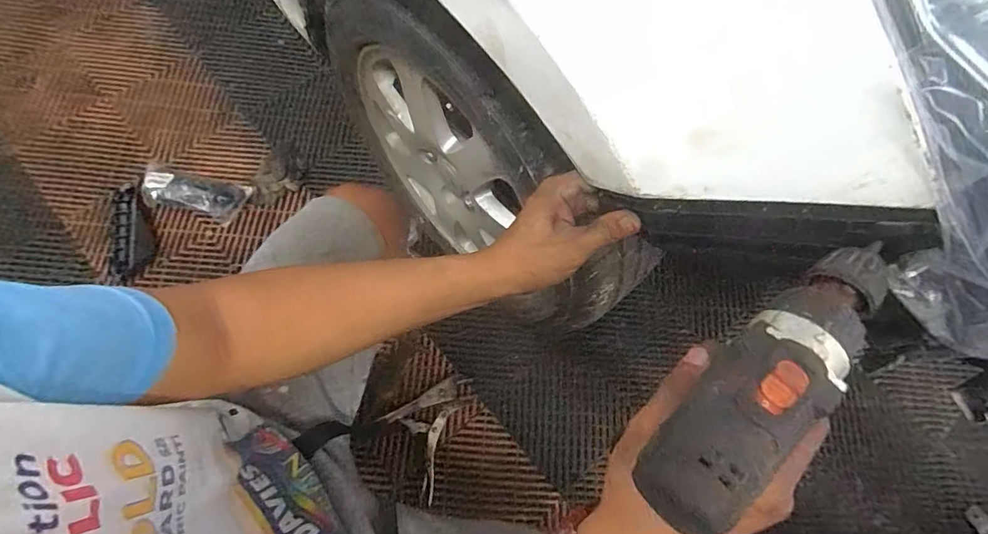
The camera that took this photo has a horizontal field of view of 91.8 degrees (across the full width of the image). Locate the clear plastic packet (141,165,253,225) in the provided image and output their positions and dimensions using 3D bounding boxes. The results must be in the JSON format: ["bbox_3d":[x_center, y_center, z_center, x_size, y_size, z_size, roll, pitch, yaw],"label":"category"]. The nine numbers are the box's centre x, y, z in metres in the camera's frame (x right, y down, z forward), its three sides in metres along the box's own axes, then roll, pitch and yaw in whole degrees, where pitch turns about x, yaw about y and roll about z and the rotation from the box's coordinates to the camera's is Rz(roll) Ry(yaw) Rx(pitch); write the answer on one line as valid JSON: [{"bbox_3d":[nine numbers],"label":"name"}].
[{"bbox_3d":[-0.598,-0.147,0.954,0.206,0.042,0.091,13,71,0],"label":"clear plastic packet"}]

